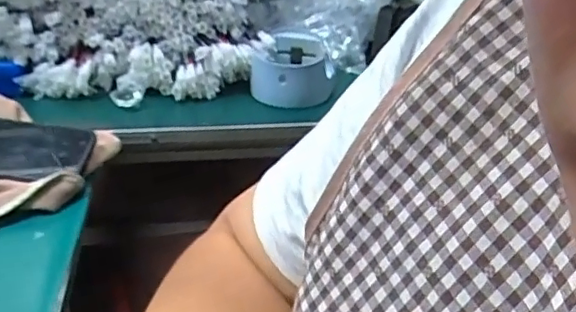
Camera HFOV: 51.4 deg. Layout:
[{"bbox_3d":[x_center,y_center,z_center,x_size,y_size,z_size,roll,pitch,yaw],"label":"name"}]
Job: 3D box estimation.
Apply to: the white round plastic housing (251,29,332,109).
[{"bbox_3d":[0.005,-0.121,0.842,0.110,0.067,0.121,2,33,-1],"label":"white round plastic housing"}]

